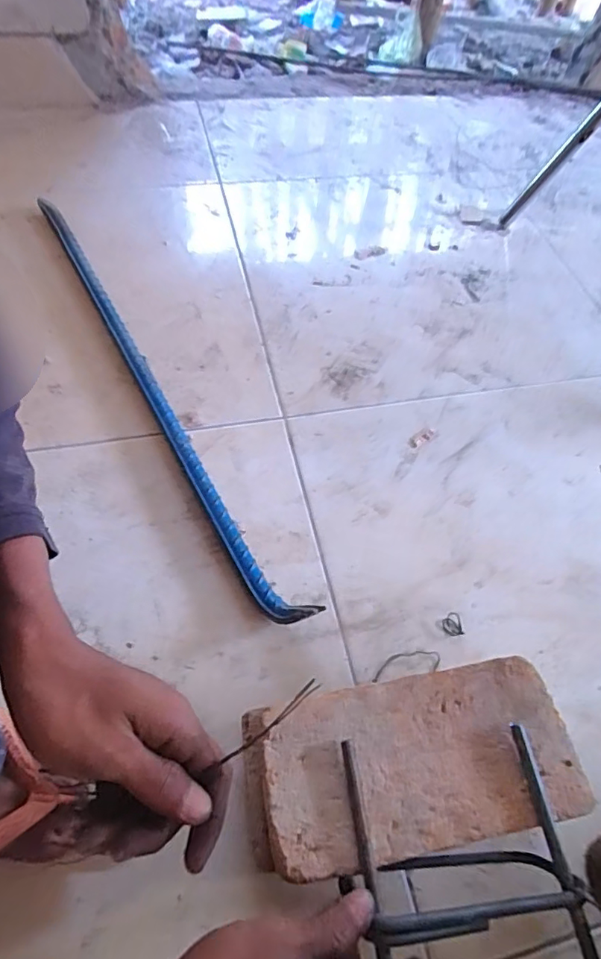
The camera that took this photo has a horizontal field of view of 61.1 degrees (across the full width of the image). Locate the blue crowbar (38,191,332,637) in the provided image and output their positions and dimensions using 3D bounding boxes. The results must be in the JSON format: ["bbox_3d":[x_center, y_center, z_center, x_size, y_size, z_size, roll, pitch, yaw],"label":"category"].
[{"bbox_3d":[-0.188,-0.127,0.593,0.050,0.044,0.697,-27,65,-19],"label":"blue crowbar"}]

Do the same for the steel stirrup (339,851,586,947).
[{"bbox_3d":[0.100,0.255,0.317,0.131,0.088,0.024,-4,61,-6],"label":"steel stirrup"}]

